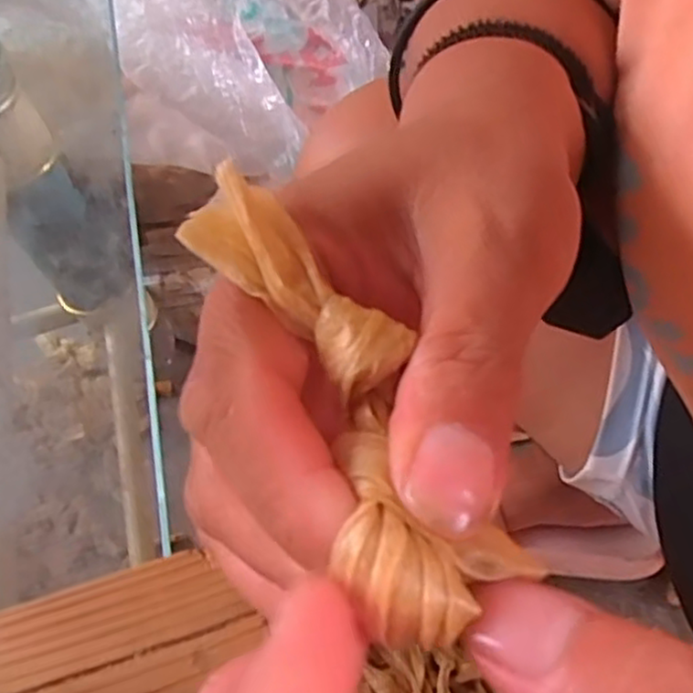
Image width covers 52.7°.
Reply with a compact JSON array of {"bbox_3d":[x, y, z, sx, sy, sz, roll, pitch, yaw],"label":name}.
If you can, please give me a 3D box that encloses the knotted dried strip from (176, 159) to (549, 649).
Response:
[{"bbox_3d":[0.000,0.005,0.113,0.027,0.015,0.081,-23,66,-9],"label":"knotted dried strip"}]

